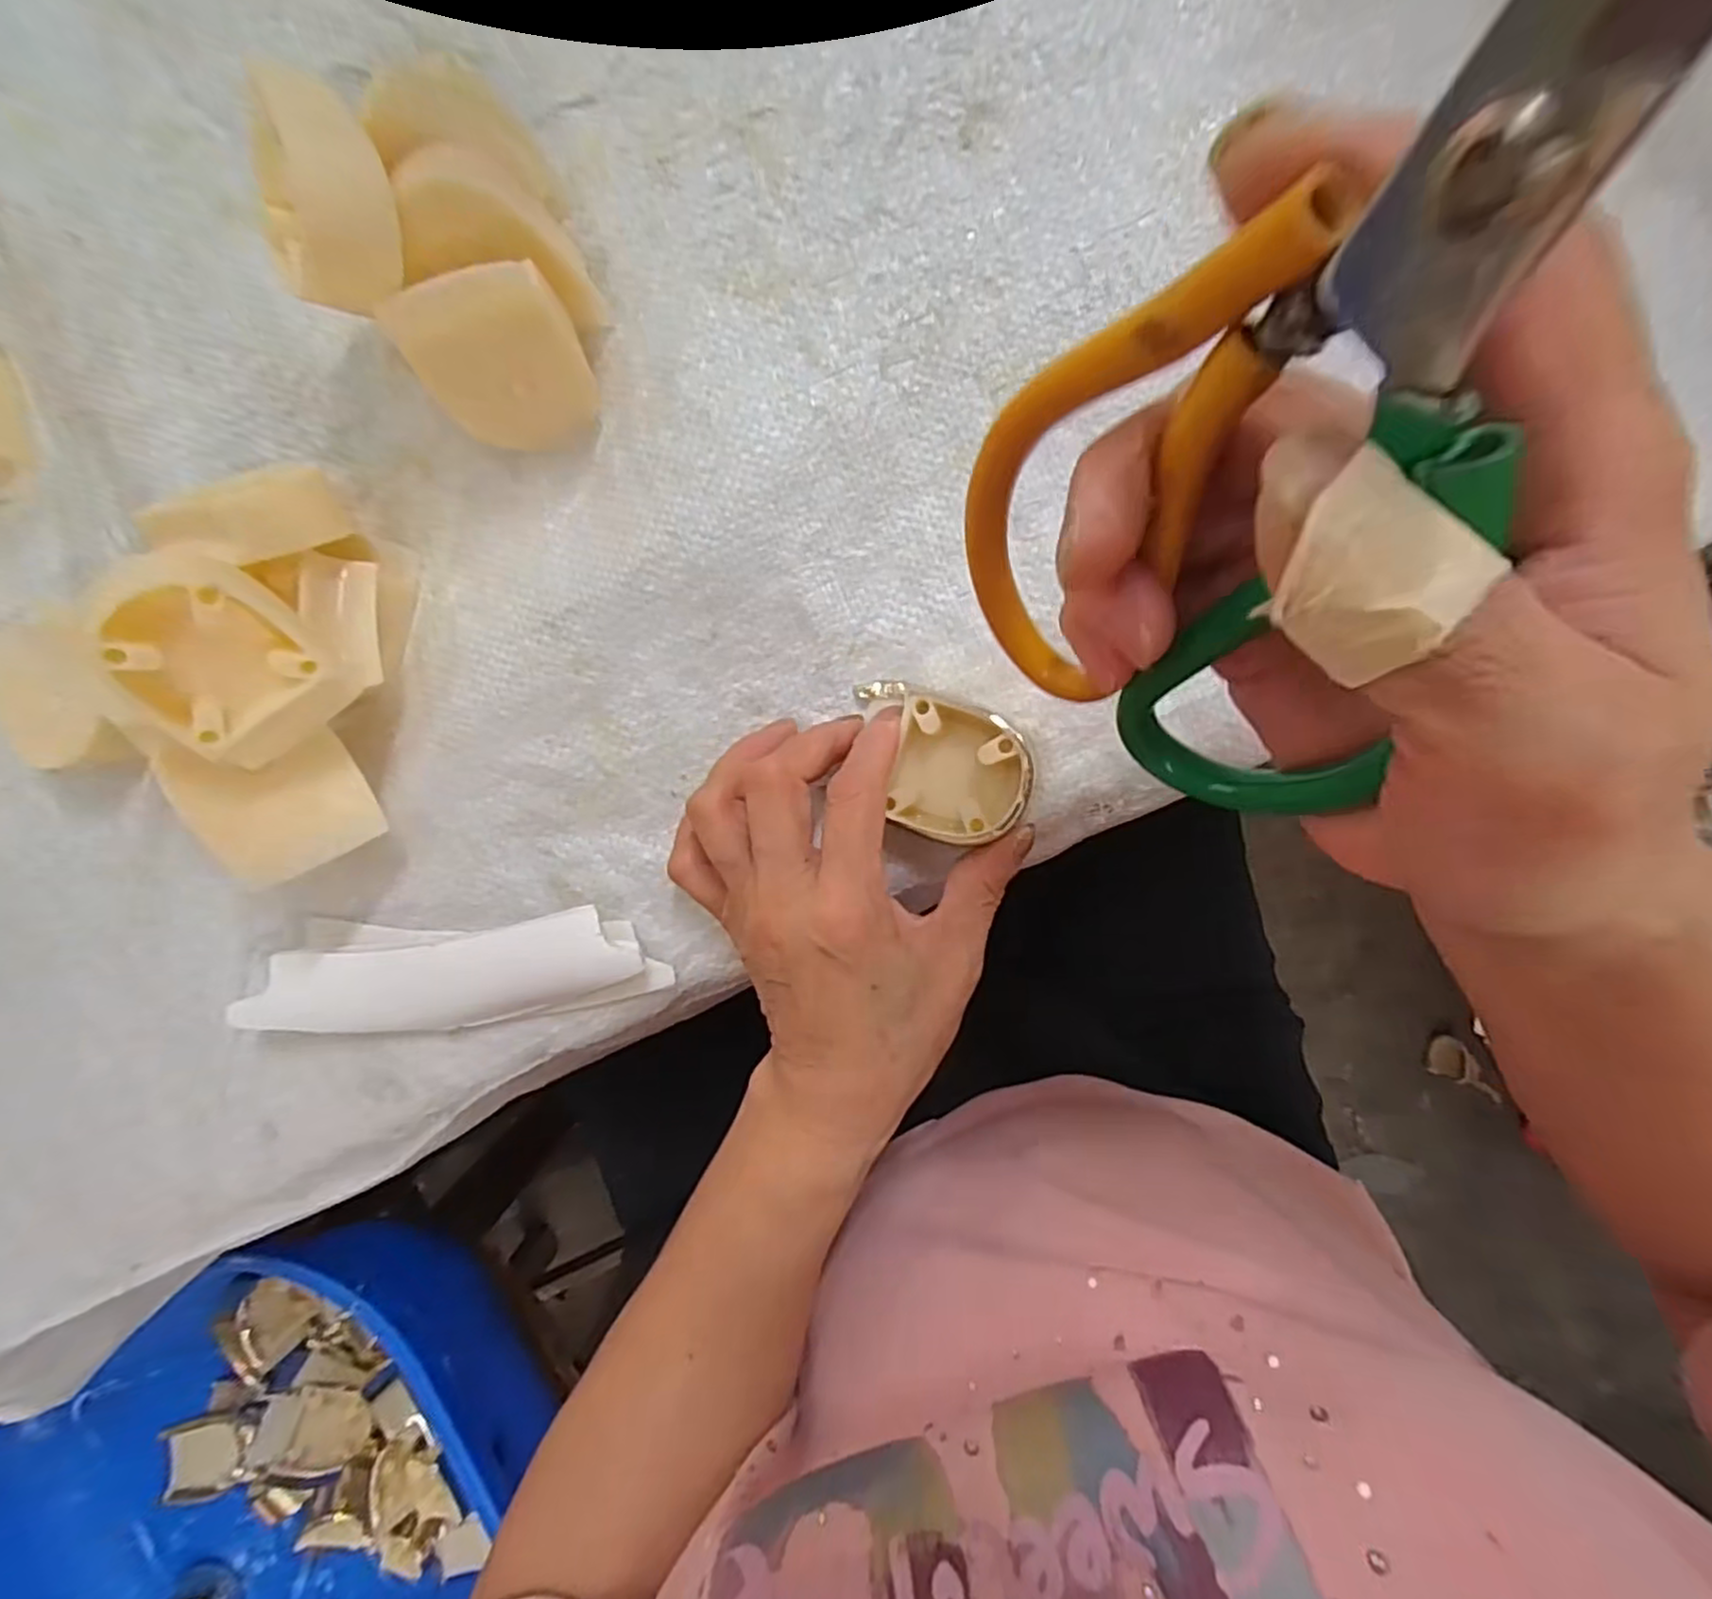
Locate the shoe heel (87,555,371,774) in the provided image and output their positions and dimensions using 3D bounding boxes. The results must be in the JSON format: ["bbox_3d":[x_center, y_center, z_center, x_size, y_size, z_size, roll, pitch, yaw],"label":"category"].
[{"bbox_3d":[-0.197,-0.042,0.224,0.025,0.063,0.050,29,75,40],"label":"shoe heel"}]

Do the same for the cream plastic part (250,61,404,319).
[{"bbox_3d":[-0.145,-0.166,0.202,0.022,0.030,0.048,12,95,5],"label":"cream plastic part"}]

